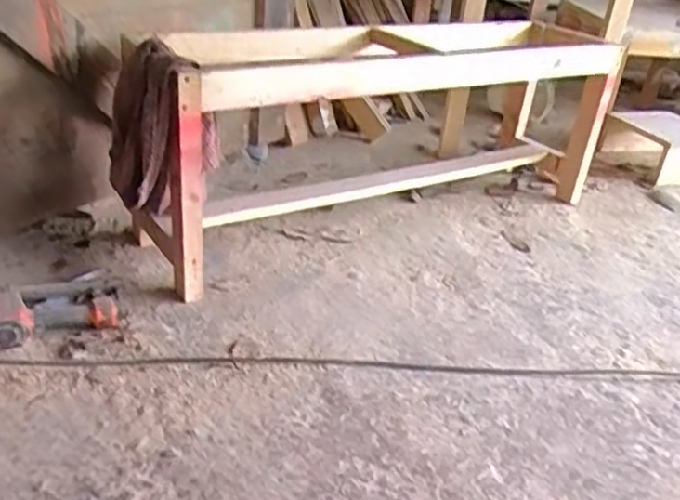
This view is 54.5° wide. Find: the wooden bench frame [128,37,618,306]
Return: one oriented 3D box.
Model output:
[{"bbox_3d":[0.125,-0.268,1.543,1.215,0.443,0.331,-15,35,-34],"label":"wooden bench frame"}]

